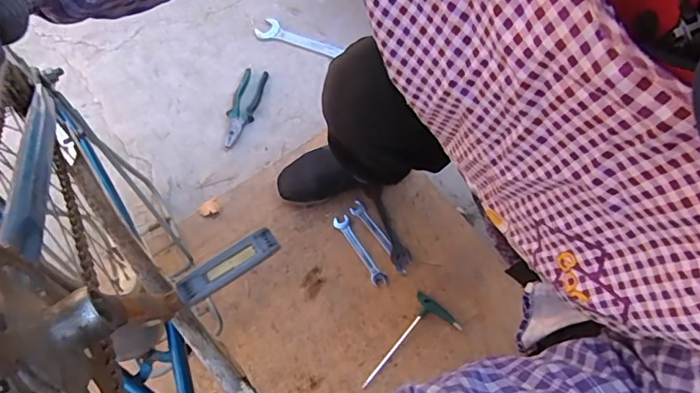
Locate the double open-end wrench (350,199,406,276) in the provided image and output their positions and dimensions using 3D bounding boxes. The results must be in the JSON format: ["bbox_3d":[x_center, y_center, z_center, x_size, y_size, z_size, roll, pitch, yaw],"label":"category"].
[{"bbox_3d":[0.053,0.071,0.875,0.026,0.010,0.159,-34,70,-12],"label":"double open-end wrench"}]

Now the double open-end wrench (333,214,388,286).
[{"bbox_3d":[0.017,0.096,0.871,0.028,0.009,0.147,-29,69,-10],"label":"double open-end wrench"}]

